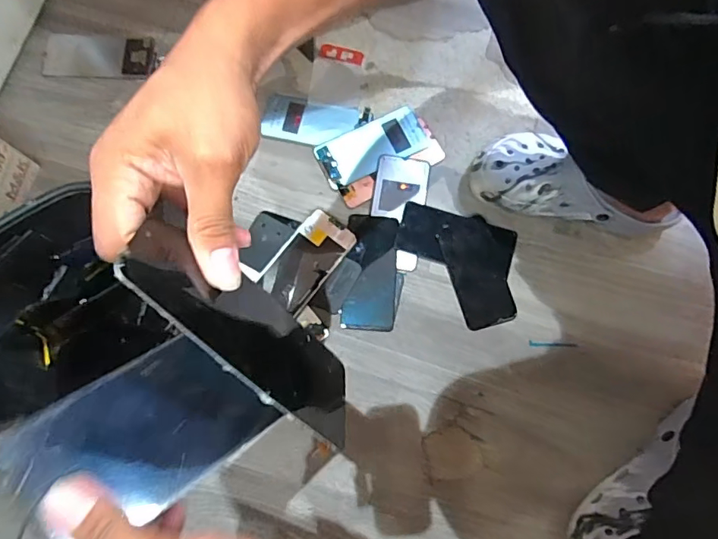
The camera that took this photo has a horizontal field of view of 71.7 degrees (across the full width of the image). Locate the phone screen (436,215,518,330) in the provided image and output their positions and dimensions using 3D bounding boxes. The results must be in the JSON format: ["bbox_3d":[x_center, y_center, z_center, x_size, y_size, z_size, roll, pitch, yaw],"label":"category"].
[{"bbox_3d":[0.157,0.004,0.661,0.069,0.005,0.141,-19,83,2],"label":"phone screen"}]

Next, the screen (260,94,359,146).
[{"bbox_3d":[-0.073,-0.213,0.716,0.132,0.007,0.064,10,81,-1],"label":"screen"}]

